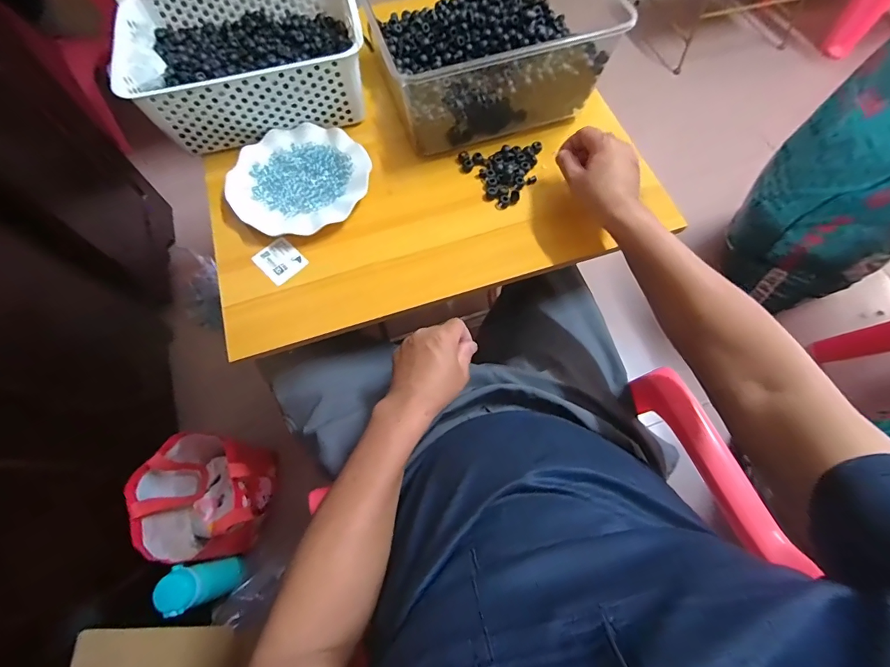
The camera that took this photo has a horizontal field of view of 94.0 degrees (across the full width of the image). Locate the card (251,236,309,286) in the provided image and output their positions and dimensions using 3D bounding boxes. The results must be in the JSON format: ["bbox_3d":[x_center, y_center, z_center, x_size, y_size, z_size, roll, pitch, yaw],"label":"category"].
[{"bbox_3d":[-0.214,-0.094,0.538,0.058,0.006,0.051,40,69,14],"label":"card"}]

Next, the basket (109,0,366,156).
[{"bbox_3d":[-0.276,-0.391,0.591,0.310,0.097,0.210,-13,67,-6],"label":"basket"}]

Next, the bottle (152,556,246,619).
[{"bbox_3d":[-0.406,0.421,0.702,0.068,0.155,0.066,-16,67,-7],"label":"bottle"}]

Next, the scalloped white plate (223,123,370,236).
[{"bbox_3d":[-0.200,-0.209,0.571,0.179,0.031,0.179,0,66,0],"label":"scalloped white plate"}]

